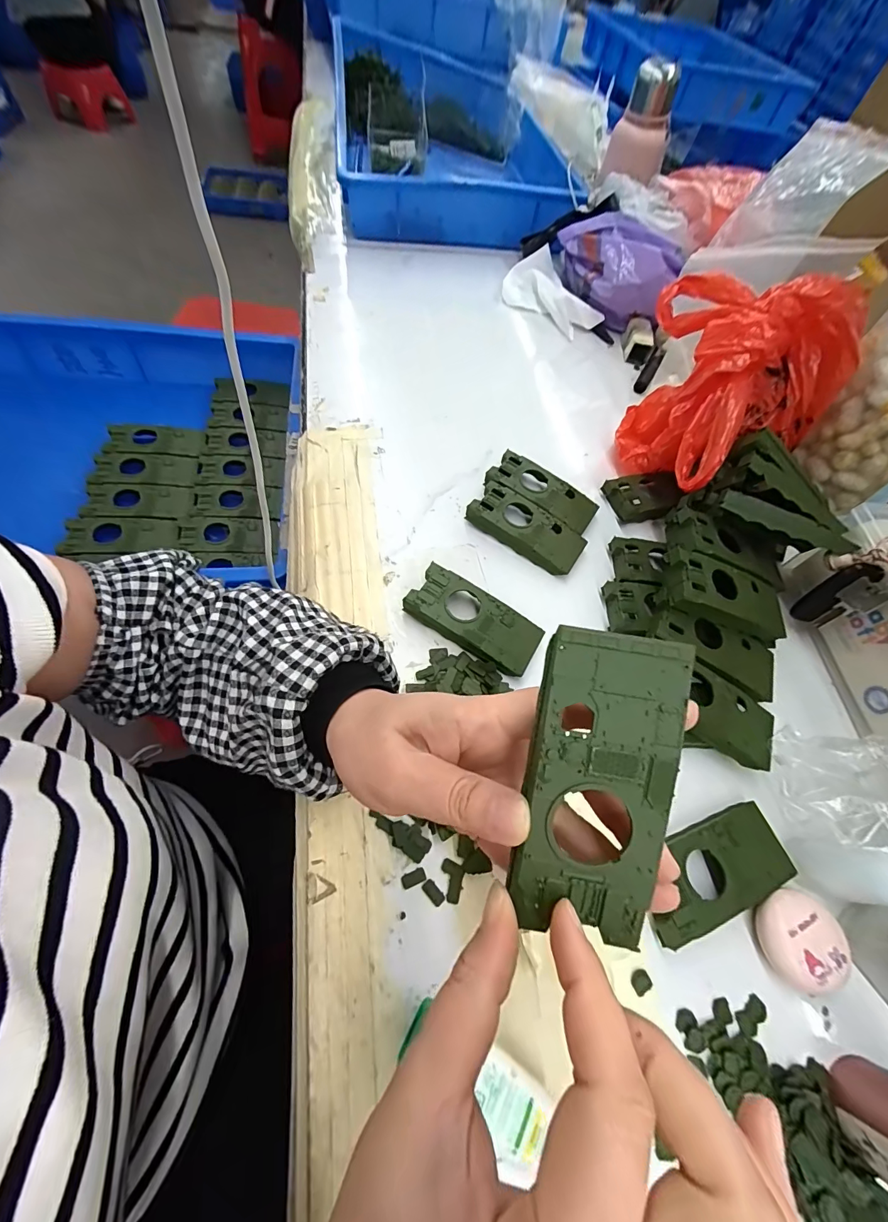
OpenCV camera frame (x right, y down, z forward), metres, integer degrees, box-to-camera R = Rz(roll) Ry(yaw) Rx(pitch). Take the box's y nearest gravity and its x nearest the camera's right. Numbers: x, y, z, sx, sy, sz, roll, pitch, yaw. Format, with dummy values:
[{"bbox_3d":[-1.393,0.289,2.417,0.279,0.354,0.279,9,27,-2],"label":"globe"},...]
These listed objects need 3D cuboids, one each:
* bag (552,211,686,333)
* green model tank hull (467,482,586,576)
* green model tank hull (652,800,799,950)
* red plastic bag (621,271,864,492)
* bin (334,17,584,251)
[{"bbox_3d":[0.223,-0.446,0.536,0.082,0.091,0.168,-16,66,-16],"label":"bag"},{"bbox_3d":[0.075,-0.076,0.366,0.102,0.014,0.049,34,64,11],"label":"green model tank hull"},{"bbox_3d":[0.169,0.158,0.254,0.106,0.015,0.047,-15,66,-14],"label":"green model tank hull"},{"bbox_3d":[0.229,-0.201,0.364,0.134,0.149,0.158,-24,68,-18],"label":"red plastic bag"},{"bbox_3d":[0.001,-0.778,0.674,0.331,0.112,0.477,-4,64,-5],"label":"bin"}]

